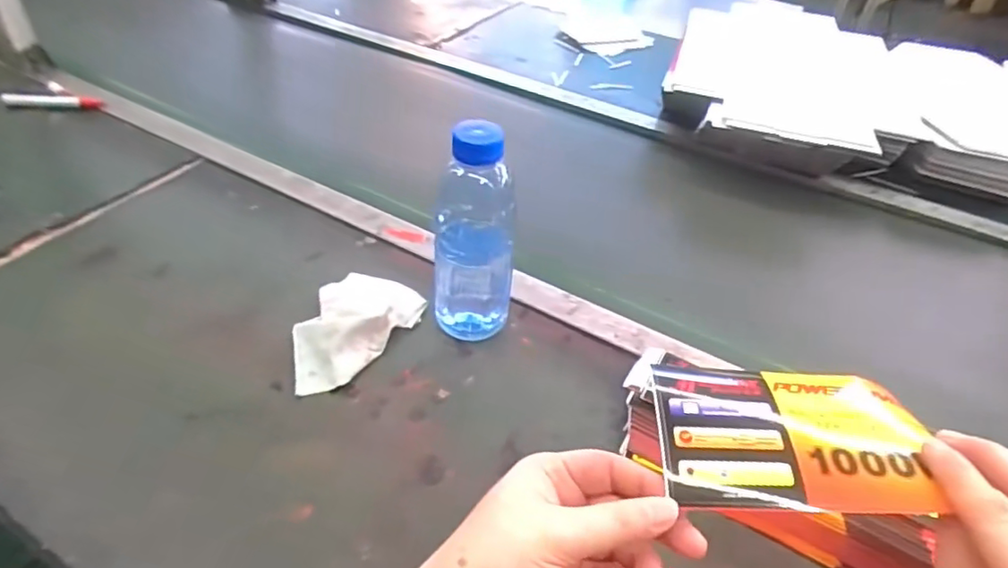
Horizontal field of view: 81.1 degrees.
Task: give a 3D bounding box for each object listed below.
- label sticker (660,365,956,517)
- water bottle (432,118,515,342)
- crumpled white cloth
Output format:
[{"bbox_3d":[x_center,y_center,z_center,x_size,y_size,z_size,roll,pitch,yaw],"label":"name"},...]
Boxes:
[{"bbox_3d":[0.143,0.074,0.296,0.126,0.010,0.080,1,45,5],"label":"label sticker"},{"bbox_3d":[-0.027,-0.038,0.524,0.070,0.216,0.056,3,43,-3],"label":"water bottle"},{"bbox_3d":[-0.154,0.039,0.572,0.096,0.019,0.147,30,48,24],"label":"crumpled white cloth"}]

